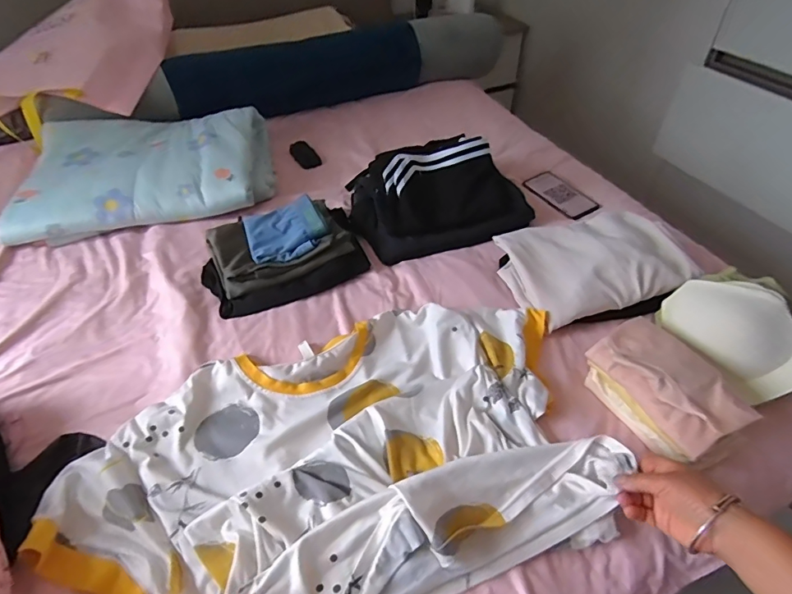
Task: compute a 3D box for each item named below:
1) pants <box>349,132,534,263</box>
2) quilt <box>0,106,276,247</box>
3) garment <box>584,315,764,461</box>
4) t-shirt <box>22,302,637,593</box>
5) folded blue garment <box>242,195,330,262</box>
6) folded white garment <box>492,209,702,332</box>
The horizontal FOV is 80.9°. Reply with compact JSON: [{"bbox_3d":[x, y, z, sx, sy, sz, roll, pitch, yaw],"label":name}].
[{"bbox_3d":[0.074,-0.223,0.936,0.329,0.119,0.262,-12,47,-10],"label":"pants"},{"bbox_3d":[-0.557,-0.292,1.049,0.531,0.105,0.347,-8,47,-6],"label":"quilt"},{"bbox_3d":[0.365,0.119,0.634,0.121,0.082,0.184,-22,50,-18],"label":"garment"},{"bbox_3d":[-0.070,0.202,0.585,0.663,0.049,0.388,-17,48,-14],"label":"t-shirt"},{"bbox_3d":[-0.203,-0.126,0.851,0.137,0.034,0.141,-17,48,-14],"label":"folded blue garment"},{"bbox_3d":[0.334,-0.064,0.812,0.289,0.069,0.231,-15,48,-12],"label":"folded white garment"}]

